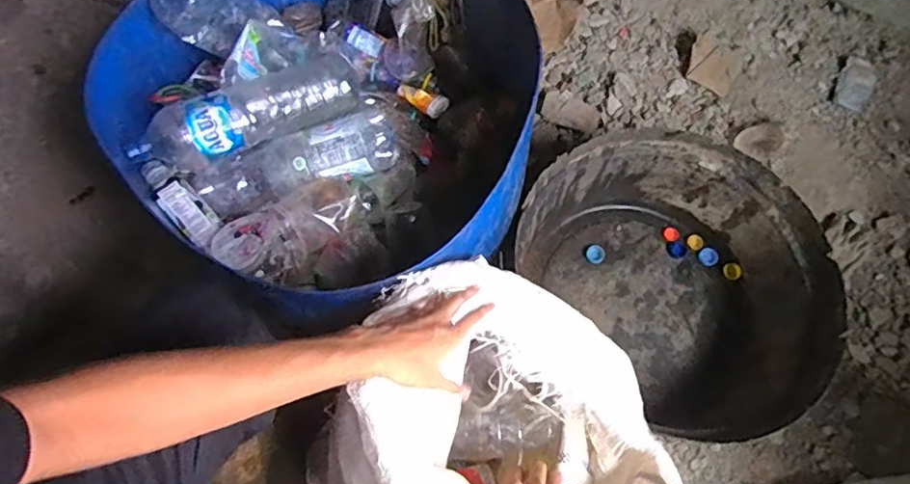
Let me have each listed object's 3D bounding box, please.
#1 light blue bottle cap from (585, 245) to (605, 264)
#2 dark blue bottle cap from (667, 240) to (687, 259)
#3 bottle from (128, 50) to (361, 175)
[{"bbox_3d":[0.269,0.023,1.067,0.036,0.011,0.033,1,67,-1],"label":"light blue bottle cap"},{"bbox_3d":[0.430,0.015,1.074,0.040,0.010,0.034,-9,68,-5],"label":"dark blue bottle cap"},{"bbox_3d":[-0.284,-0.187,0.781,0.315,0.078,0.094,-23,70,-11],"label":"bottle"}]

